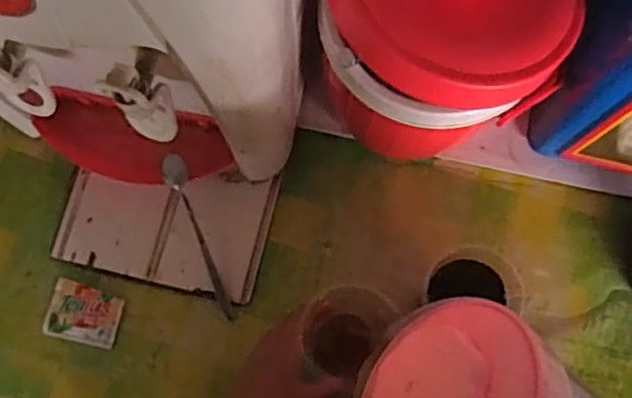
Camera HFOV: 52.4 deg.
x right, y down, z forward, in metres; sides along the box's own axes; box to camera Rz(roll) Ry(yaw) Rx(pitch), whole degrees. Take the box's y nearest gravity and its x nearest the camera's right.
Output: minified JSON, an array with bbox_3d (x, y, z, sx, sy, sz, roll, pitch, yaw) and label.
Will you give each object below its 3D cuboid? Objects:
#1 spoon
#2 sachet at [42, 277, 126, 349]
[{"bbox_3d":[-0.117,0.040,0.651,0.023,0.012,0.176,-21,93,-6],"label":"spoon"},{"bbox_3d":[-0.236,0.116,0.649,0.074,0.010,0.055,13,77,2],"label":"sachet"}]

